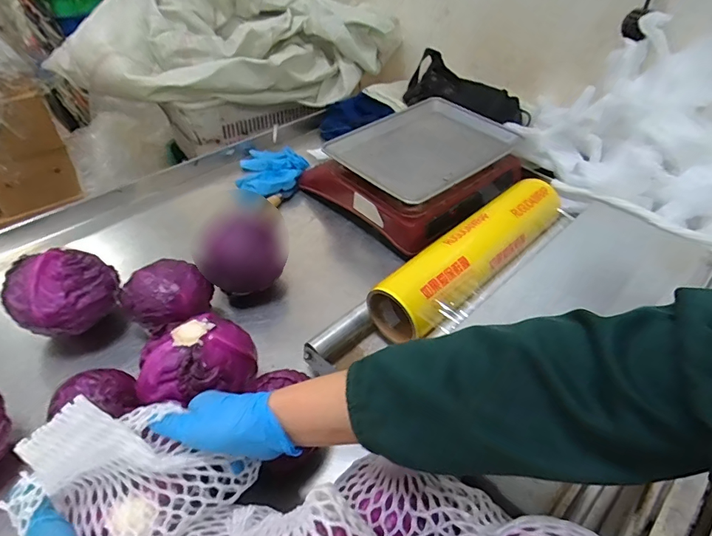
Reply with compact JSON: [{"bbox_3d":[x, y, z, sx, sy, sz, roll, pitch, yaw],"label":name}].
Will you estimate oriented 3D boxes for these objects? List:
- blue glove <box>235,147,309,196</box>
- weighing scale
[{"bbox_3d":[-0.192,-0.207,0.915,0.142,0.040,0.141,1,44,-1],"label":"blue glove"},{"bbox_3d":[0.121,-0.211,0.879,0.362,0.117,0.303,-34,54,-31],"label":"weighing scale"}]

